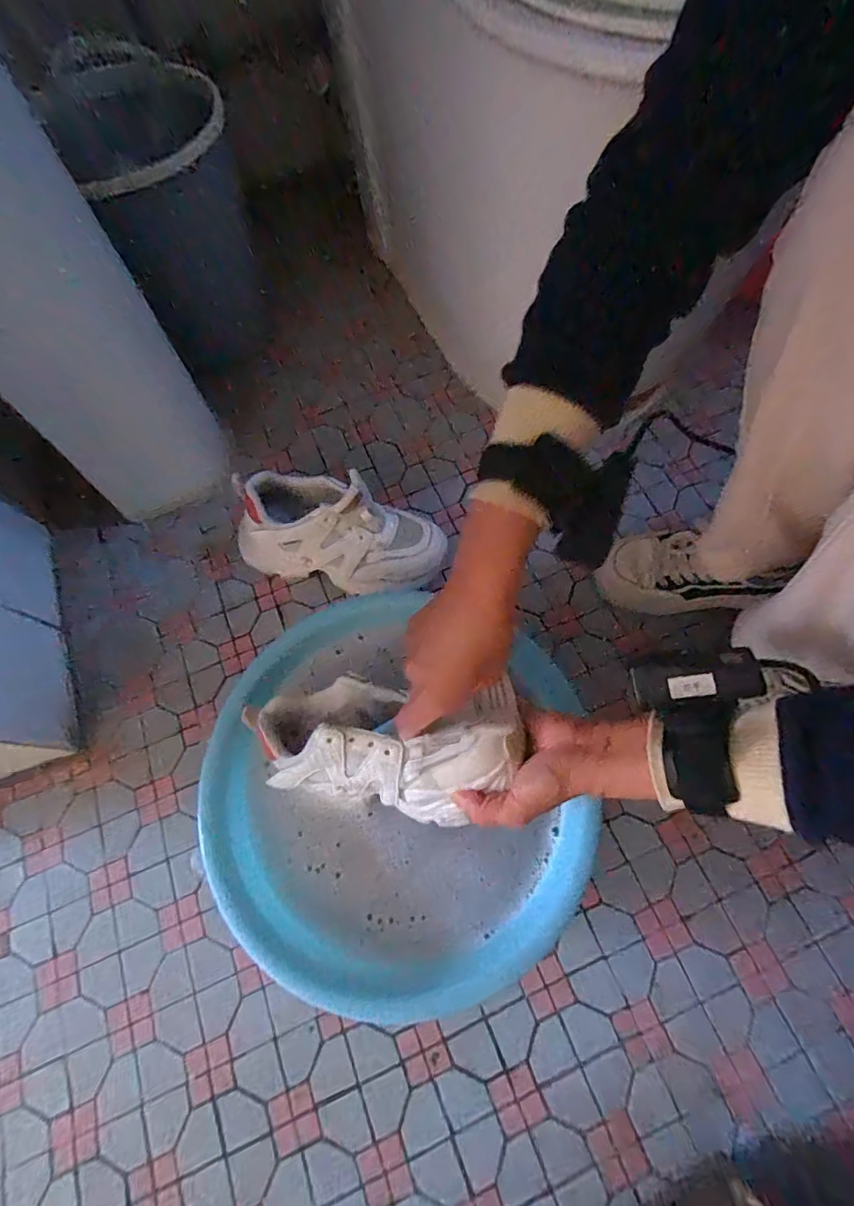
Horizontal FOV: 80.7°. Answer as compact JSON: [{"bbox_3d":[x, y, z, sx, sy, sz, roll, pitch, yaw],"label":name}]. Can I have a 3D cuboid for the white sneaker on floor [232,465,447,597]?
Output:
[{"bbox_3d":[-0.103,-0.084,0.578,0.241,0.142,0.098,14,69,8],"label":"white sneaker on floor"}]

